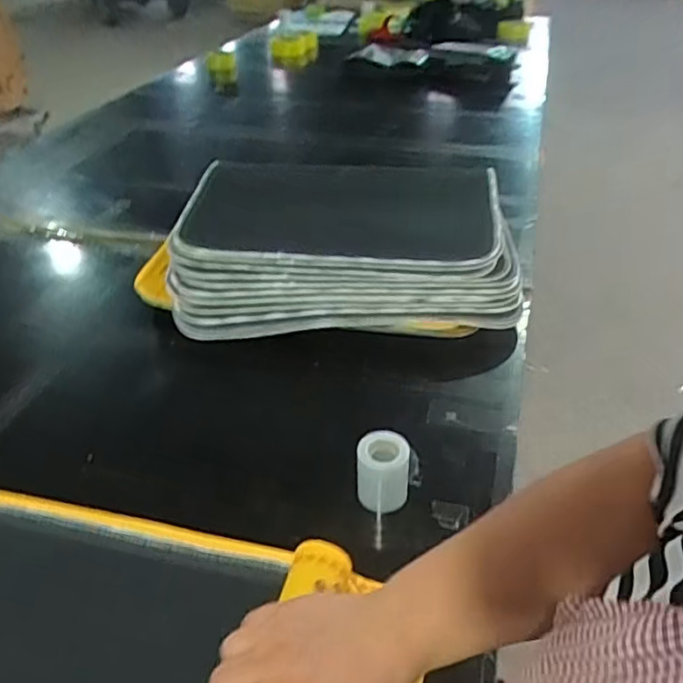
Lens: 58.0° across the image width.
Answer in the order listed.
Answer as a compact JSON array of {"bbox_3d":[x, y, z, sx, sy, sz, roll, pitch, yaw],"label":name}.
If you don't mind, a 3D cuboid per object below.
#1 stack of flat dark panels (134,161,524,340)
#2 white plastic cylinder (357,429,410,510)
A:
[{"bbox_3d":[-0.015,-0.141,0.965,0.558,0.118,0.380,1,38,3],"label":"stack of flat dark panels"},{"bbox_3d":[0.043,0.134,0.628,0.054,0.070,0.052,1,38,3],"label":"white plastic cylinder"}]

